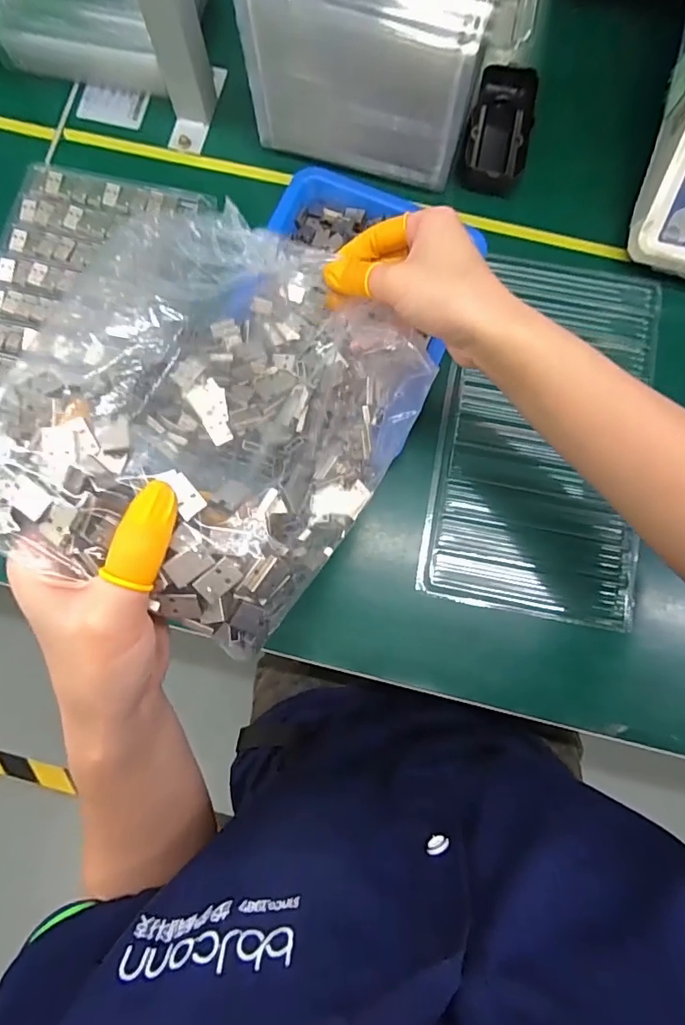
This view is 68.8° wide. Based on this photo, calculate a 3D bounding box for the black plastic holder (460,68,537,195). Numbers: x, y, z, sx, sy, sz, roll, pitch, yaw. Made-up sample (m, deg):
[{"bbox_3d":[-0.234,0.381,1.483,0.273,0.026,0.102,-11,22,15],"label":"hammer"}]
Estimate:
[{"bbox_3d":[0.138,-0.333,0.437,0.051,0.024,0.105,12,81,2],"label":"black plastic holder"}]

